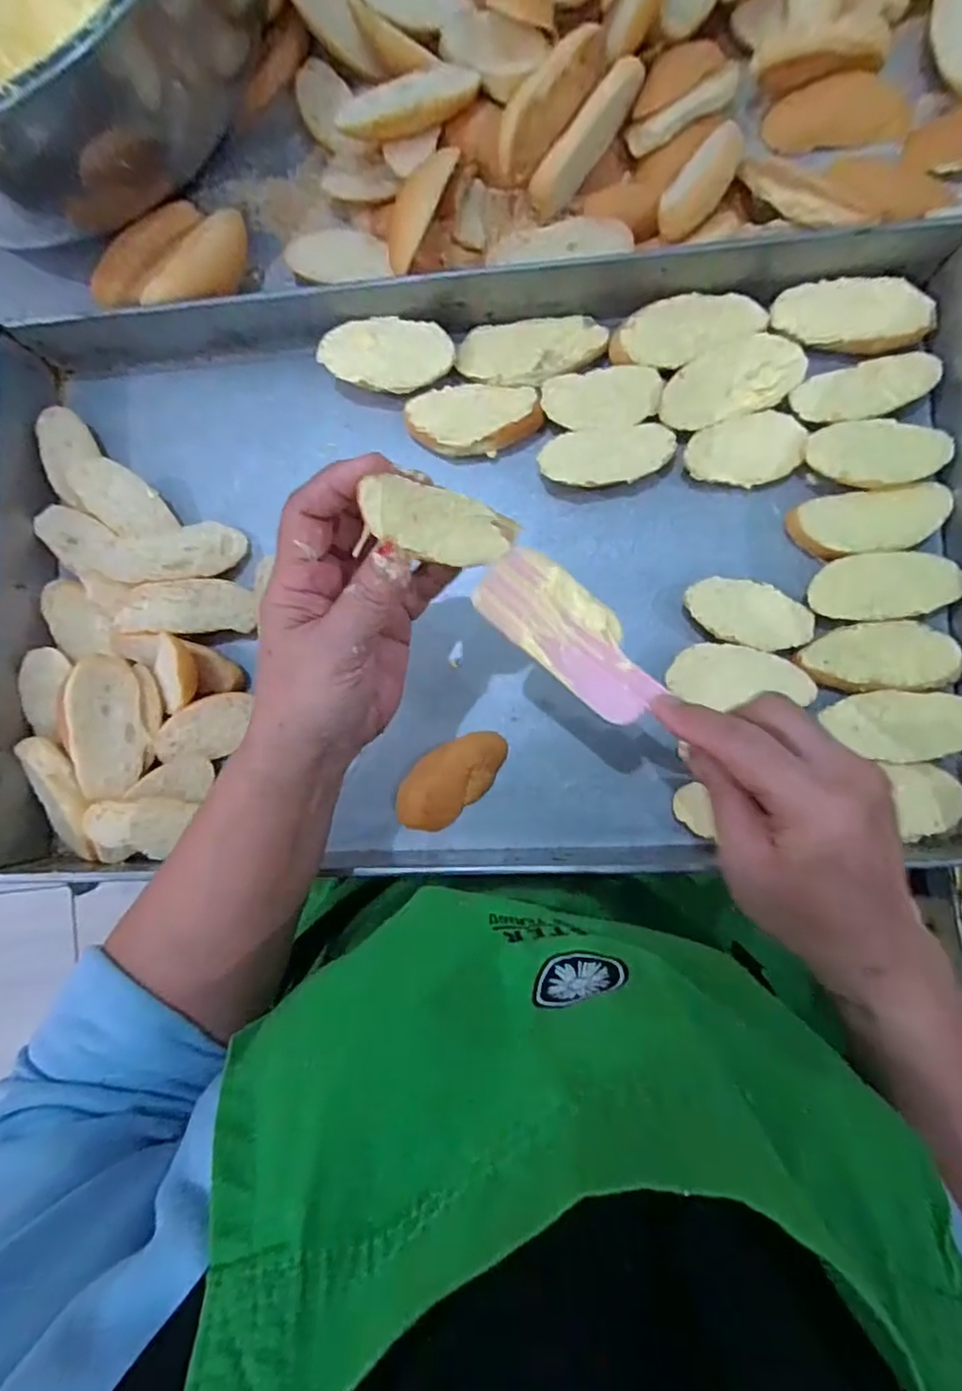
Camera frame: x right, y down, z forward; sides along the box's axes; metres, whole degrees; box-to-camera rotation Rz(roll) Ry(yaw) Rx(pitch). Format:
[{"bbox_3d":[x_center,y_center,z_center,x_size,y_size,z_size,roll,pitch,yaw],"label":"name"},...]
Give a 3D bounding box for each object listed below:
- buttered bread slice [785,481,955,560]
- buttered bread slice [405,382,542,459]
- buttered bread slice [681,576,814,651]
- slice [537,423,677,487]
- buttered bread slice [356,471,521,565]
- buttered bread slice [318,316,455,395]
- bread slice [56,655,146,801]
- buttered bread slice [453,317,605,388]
[{"bbox_3d":[0.240,-0.107,0.378,0.091,0.021,0.039,-7,87,5],"label":"buttered bread slice"},{"bbox_3d":[-0.005,-0.181,0.403,0.086,0.018,0.046,-1,87,5],"label":"buttered bread slice"},{"bbox_3d":[0.164,-0.050,0.386,0.075,0.022,0.037,17,89,6],"label":"buttered bread slice"},{"bbox_3d":[0.081,-0.153,0.396,0.084,0.020,0.037,-7,87,5],"label":"slice"},{"bbox_3d":[-0.016,-0.074,0.268,0.072,0.007,0.031,3,93,-33],"label":"buttered bread slice"},{"bbox_3d":[-0.061,-0.223,0.405,0.083,0.018,0.044,8,88,6],"label":"buttered bread slice"},{"bbox_3d":[-0.241,0.021,0.394,0.044,0.008,0.088,-10,97,-33],"label":"bread slice"},{"bbox_3d":[0.033,-0.224,0.403,0.094,0.009,0.045,-3,87,5],"label":"buttered bread slice"}]

